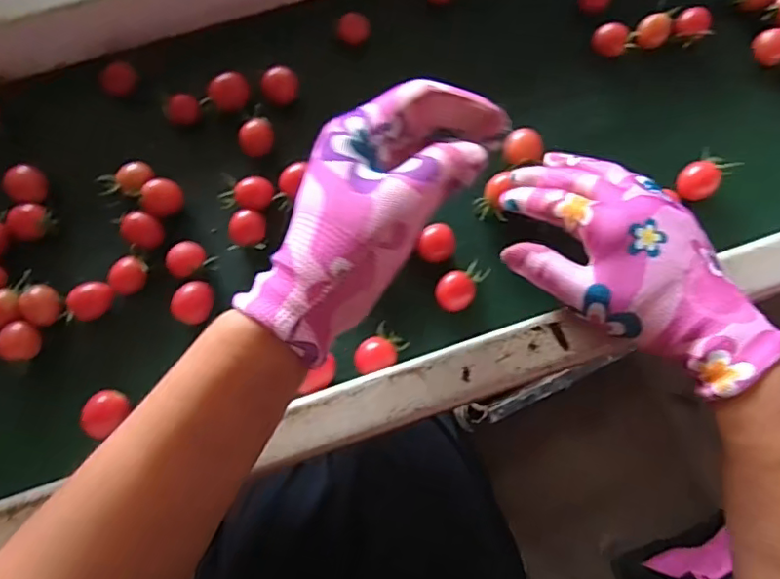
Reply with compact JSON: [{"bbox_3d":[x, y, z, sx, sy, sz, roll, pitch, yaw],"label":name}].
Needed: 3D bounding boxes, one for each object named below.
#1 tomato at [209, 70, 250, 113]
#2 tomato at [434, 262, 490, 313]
[{"bbox_3d":[-0.119,-0.147,0.418,0.028,0.021,0.022,-25,76,-6],"label":"tomato"},{"bbox_3d":[0.048,-0.003,0.389,0.025,0.022,0.042,29,77,8],"label":"tomato"}]

